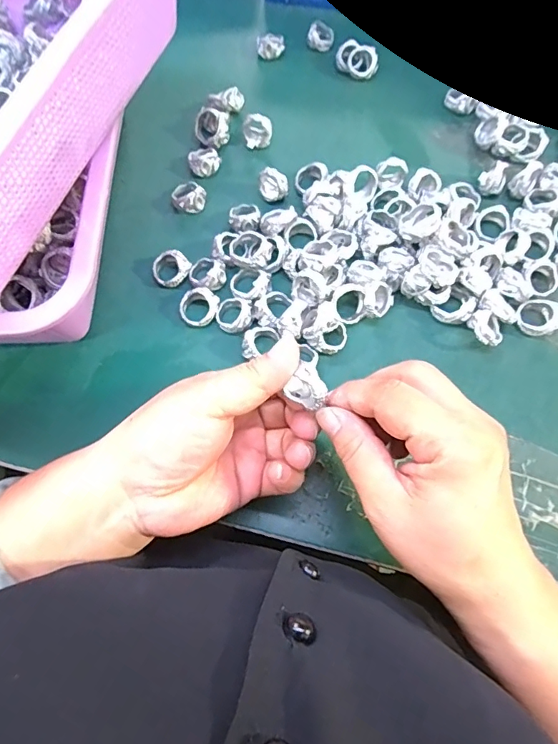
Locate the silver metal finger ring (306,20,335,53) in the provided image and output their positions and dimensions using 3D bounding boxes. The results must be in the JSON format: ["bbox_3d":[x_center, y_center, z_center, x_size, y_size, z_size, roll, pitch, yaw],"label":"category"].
[{"bbox_3d":[0.039,-0.317,0.440,0.024,0.015,0.023,-1,68,2],"label":"silver metal finger ring"}]

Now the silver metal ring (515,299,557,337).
[{"bbox_3d":[0.180,-0.038,0.324,0.027,0.015,0.025,-1,68,2],"label":"silver metal ring"}]

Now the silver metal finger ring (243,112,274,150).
[{"bbox_3d":[-0.016,-0.201,0.389,0.024,0.030,0.011,-13,68,-3],"label":"silver metal finger ring"}]

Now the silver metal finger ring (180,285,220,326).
[{"bbox_3d":[-0.057,-0.046,0.334,0.025,0.008,0.028,34,93,-2],"label":"silver metal finger ring"}]

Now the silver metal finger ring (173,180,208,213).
[{"bbox_3d":[-0.071,-0.140,0.370,0.025,0.015,0.024,-1,68,2],"label":"silver metal finger ring"}]

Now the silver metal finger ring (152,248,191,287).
[{"bbox_3d":[-0.080,-0.077,0.345,0.027,0.016,0.023,-25,69,-8],"label":"silver metal finger ring"}]

